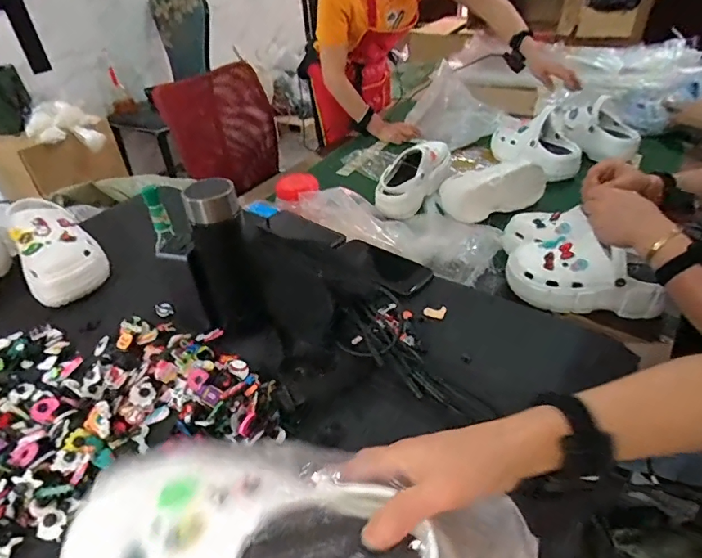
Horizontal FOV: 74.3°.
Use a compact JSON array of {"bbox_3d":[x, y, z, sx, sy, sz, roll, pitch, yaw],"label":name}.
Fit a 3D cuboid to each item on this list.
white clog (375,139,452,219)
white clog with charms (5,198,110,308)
[{"bbox_3d":[0.156,-0.244,1.088,0.087,0.093,0.242,24,62,36],"label":"white clog"},{"bbox_3d":[-0.487,-0.059,0.769,0.111,0.107,0.224,-25,40,-27],"label":"white clog with charms"}]

